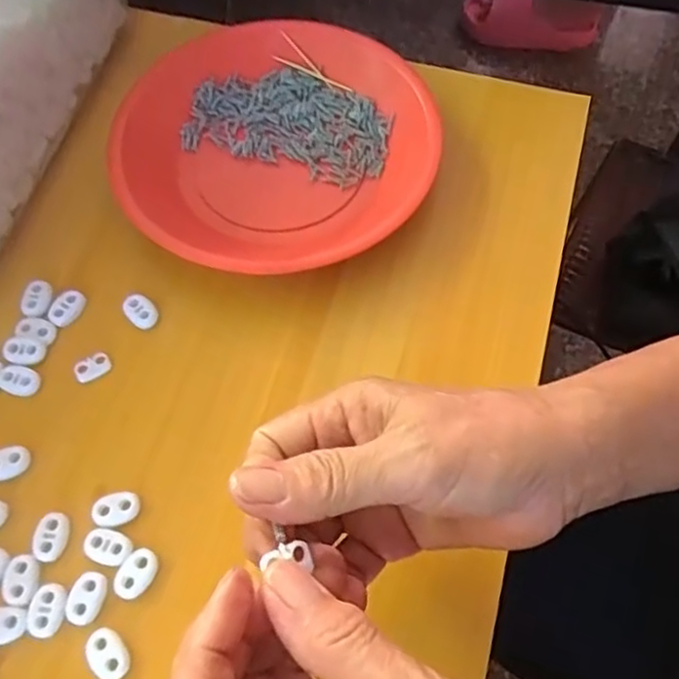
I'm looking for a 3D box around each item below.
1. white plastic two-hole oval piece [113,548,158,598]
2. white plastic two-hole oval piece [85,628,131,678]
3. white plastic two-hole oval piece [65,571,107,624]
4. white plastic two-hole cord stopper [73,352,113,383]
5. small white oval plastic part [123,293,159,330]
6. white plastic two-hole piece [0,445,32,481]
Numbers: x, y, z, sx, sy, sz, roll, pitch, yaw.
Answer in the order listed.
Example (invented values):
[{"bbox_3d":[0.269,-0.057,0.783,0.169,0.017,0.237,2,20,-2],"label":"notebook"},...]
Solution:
[{"bbox_3d":[-0.094,0.108,0.304,0.016,0.004,0.022,19,65,10],"label":"white plastic two-hole oval piece"},{"bbox_3d":[-0.102,0.139,0.290,0.016,0.004,0.022,-36,68,-16],"label":"white plastic two-hole oval piece"},{"bbox_3d":[-0.115,0.117,0.299,0.016,0.004,0.022,10,64,6],"label":"white plastic two-hole oval piece"},{"bbox_3d":[-0.133,0.015,0.354,0.019,0.004,0.013,-29,66,-13],"label":"white plastic two-hole cord stopper"},{"bbox_3d":[-0.111,-0.016,0.367,0.015,0.004,0.022,-41,70,-18],"label":"small white oval plastic part"},{"bbox_3d":[-0.166,0.062,0.329,0.022,0.004,0.016,-28,66,-13],"label":"white plastic two-hole piece"}]

